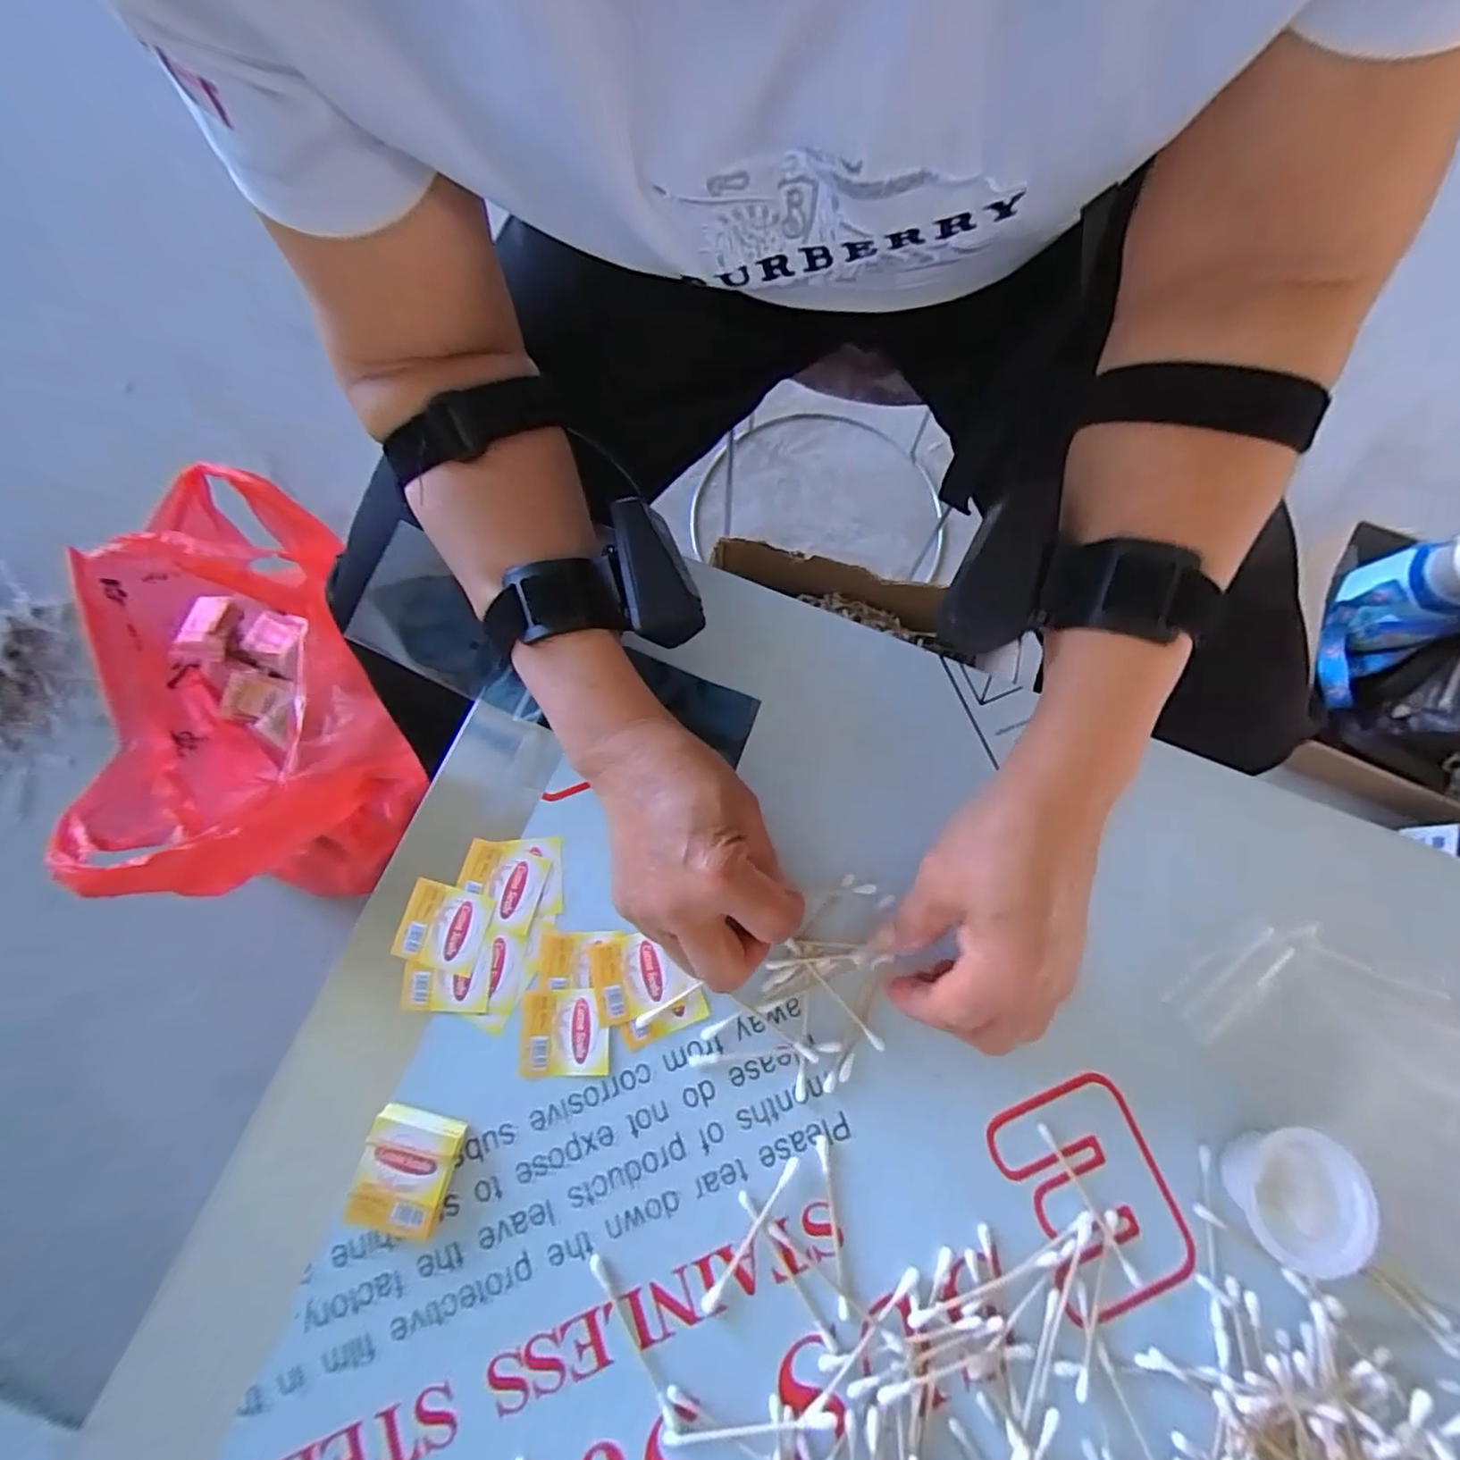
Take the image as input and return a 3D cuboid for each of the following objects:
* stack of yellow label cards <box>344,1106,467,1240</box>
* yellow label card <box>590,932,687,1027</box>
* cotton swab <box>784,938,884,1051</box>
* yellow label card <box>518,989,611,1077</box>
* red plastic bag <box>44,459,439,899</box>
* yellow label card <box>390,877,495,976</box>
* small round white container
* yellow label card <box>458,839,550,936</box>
[{"bbox_3d":[-0.149,0.203,0.293,0.041,0.013,0.047,11,76,3],"label":"stack of yellow label cards"},{"bbox_3d":[-0.047,0.123,0.318,0.042,0.004,0.039,-12,76,-3],"label":"yellow label card"},{"bbox_3d":[0.052,0.130,0.313,0.005,0.006,0.067,-41,79,-9],"label":"cotton swab"},{"bbox_3d":[-0.082,0.148,0.311,0.042,0.005,0.039,-3,76,0],"label":"yellow label card"},{"bbox_3d":[-0.506,-0.046,0.652,0.233,0.201,0.429,-21,78,-5],"label":"red plastic bag"},{"bbox_3d":[-0.146,0.100,0.322,0.042,0.004,0.039,15,76,4],"label":"yellow label card"},{"bbox_3d":[0.255,0.209,0.288,0.048,0.028,0.054,23,77,6],"label":"small round white container"},{"bbox_3d":[-0.119,0.080,0.328,0.042,0.004,0.040,14,76,4],"label":"yellow label card"}]

